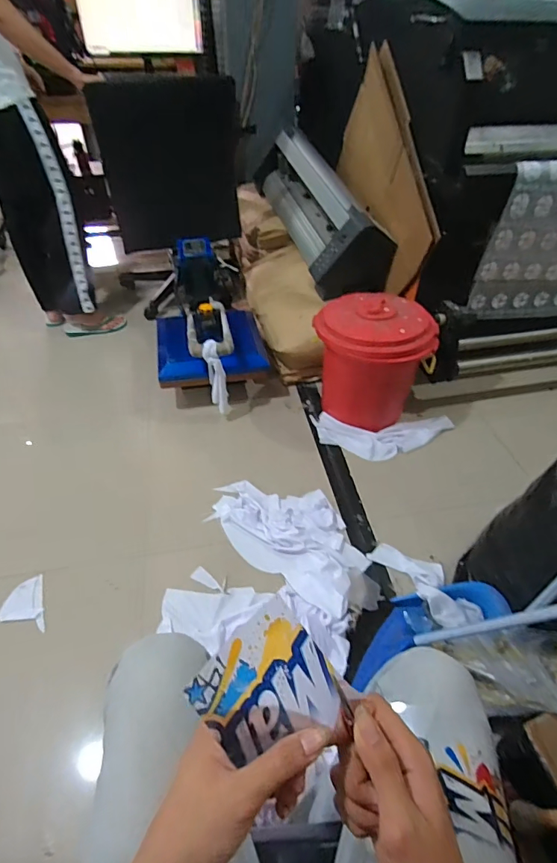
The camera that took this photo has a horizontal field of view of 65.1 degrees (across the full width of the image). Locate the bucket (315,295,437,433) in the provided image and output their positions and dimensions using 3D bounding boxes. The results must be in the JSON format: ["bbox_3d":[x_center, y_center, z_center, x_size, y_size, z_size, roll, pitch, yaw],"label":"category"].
[{"bbox_3d":[0.303,-0.228,1.420,0.289,0.339,0.316,1,45,-1],"label":"bucket"}]

